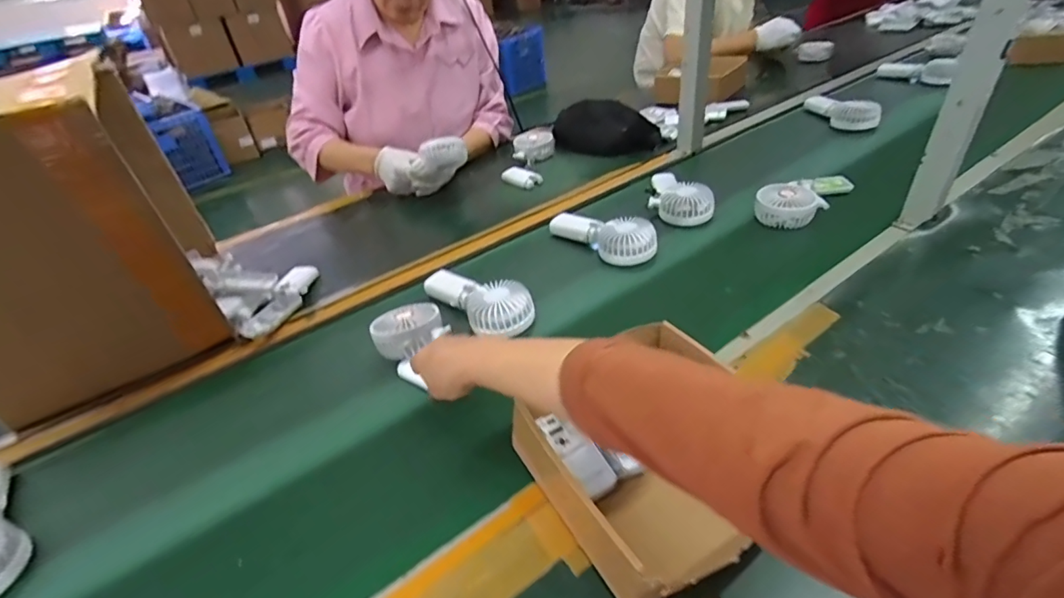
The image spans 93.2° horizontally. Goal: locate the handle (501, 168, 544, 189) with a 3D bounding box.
[{"bbox_3d":[-0.023,-0.249,1.024,0.039,0.025,0.090,-35,47,-29],"label":"handle"}]

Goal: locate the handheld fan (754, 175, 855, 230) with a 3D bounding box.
[{"bbox_3d":[0.455,-0.167,0.828,0.194,0.045,0.073,-21,41,-16],"label":"handheld fan"}]

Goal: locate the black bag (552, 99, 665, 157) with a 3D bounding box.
[{"bbox_3d":[0.152,-0.370,1.074,0.244,0.076,0.115,10,42,20],"label":"black bag"}]

